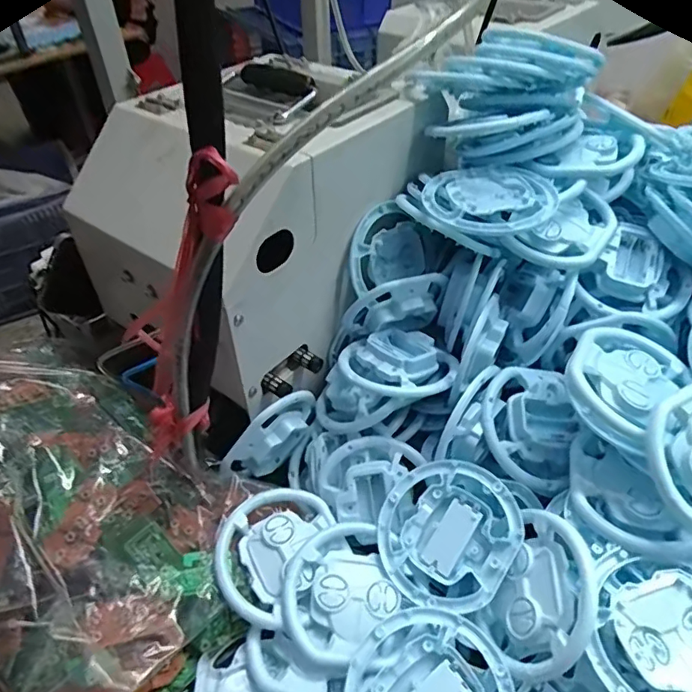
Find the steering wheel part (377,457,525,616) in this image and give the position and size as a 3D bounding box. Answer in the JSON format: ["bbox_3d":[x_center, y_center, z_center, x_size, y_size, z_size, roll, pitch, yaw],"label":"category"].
[{"bbox_3d":[0.076,0.139,0.400,0.099,0.013,0.103,-11,59,19],"label":"steering wheel part"}]

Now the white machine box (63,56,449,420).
[{"bbox_3d":[-0.068,-0.130,0.520,0.222,0.196,0.297,29,52,30],"label":"white machine box"}]

